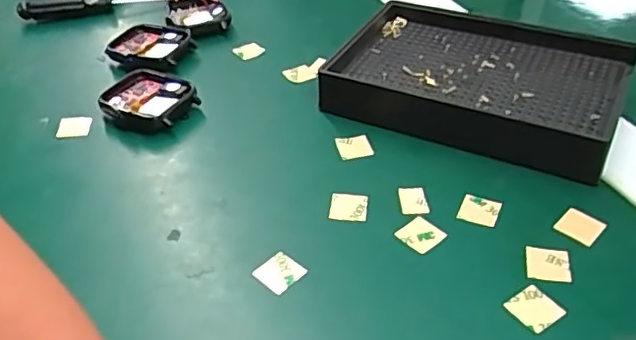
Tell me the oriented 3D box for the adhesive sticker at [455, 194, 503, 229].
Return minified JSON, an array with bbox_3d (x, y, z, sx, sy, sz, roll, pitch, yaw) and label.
[{"bbox_3d":[0.067,0.017,0.250,0.015,0.004,0.015,19,53,19],"label":"adhesive sticker"}]

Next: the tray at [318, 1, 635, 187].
[{"bbox_3d":[0.080,-0.048,0.305,0.135,0.022,0.093,18,47,25],"label":"tray"}]

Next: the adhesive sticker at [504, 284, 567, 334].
[{"bbox_3d":[0.076,0.049,0.212,0.015,0.004,0.015,-27,46,-18],"label":"adhesive sticker"}]

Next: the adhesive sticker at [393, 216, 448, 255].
[{"bbox_3d":[0.041,0.026,0.241,0.015,0.004,0.015,-36,58,-23],"label":"adhesive sticker"}]

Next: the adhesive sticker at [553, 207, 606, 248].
[{"bbox_3d":[0.104,0.023,0.239,0.015,0.004,0.015,-37,52,-26],"label":"adhesive sticker"}]

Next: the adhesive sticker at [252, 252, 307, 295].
[{"bbox_3d":[-0.015,0.039,0.230,0.015,0.004,0.015,35,59,29],"label":"adhesive sticker"}]

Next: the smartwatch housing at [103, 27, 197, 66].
[{"bbox_3d":[-0.098,-0.075,0.355,0.042,0.007,0.038,7,41,11],"label":"smartwatch housing"}]

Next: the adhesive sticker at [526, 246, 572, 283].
[{"bbox_3d":[0.086,0.036,0.226,0.016,0.004,0.015,6,49,7],"label":"adhesive sticker"}]

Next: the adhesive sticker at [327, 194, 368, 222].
[{"bbox_3d":[0.013,0.016,0.254,0.016,0.004,0.013,5,40,9],"label":"adhesive sticker"}]

